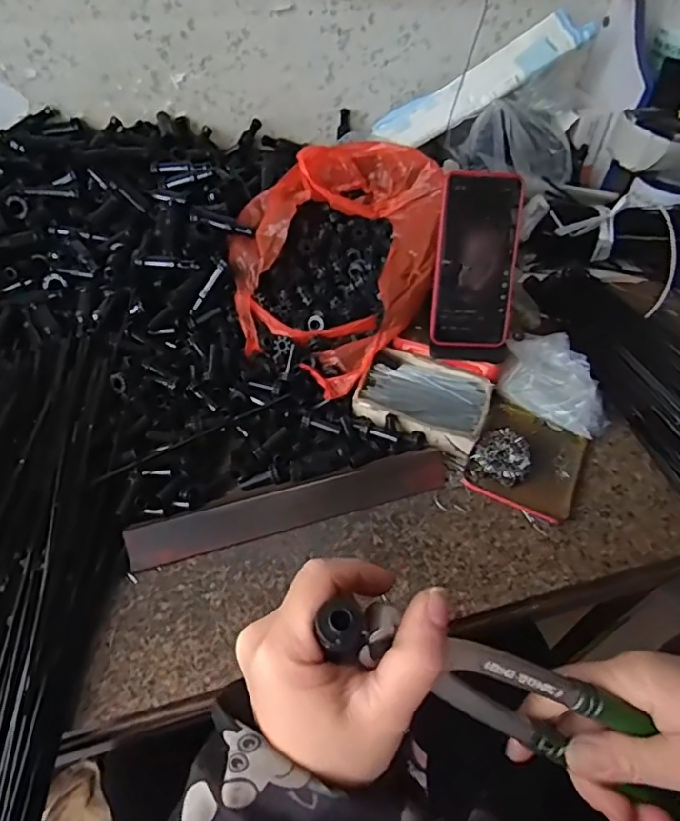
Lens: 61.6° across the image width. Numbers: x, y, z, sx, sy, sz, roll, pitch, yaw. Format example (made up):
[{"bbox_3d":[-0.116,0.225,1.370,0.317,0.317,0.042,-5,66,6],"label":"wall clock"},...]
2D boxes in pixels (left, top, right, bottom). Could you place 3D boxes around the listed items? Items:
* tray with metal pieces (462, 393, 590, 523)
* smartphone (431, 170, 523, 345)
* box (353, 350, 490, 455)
[{"bbox_3d":[0.186,0.047,0.566,0.100,0.028,0.117,23,54,13],"label":"tray with metal pieces"},{"bbox_3d":[0.134,-0.145,0.559,0.079,0.162,0.016,-1,17,-5],"label":"smartphone"},{"bbox_3d":[0.085,-0.016,0.577,0.123,0.026,0.095,18,53,9],"label":"box"}]

